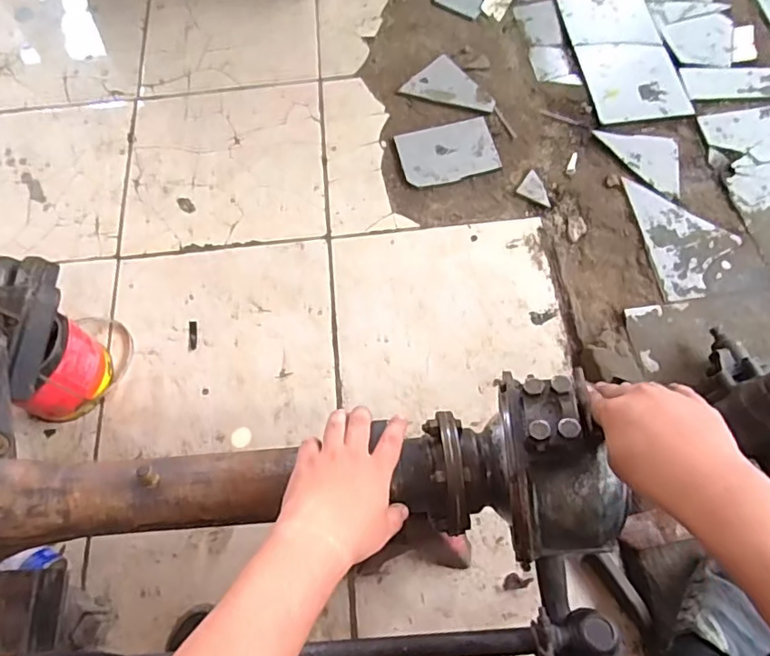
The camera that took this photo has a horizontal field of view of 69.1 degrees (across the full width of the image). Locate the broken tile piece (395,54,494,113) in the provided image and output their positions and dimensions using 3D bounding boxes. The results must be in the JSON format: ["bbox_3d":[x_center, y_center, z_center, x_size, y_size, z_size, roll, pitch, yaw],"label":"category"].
[{"bbox_3d":[0.139,-0.512,1.161,0.188,0.016,0.106,13,69,8],"label":"broken tile piece"}]

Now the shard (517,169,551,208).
[{"bbox_3d":[0.295,-0.266,1.071,0.068,0.008,0.054,32,72,14],"label":"shard"}]

